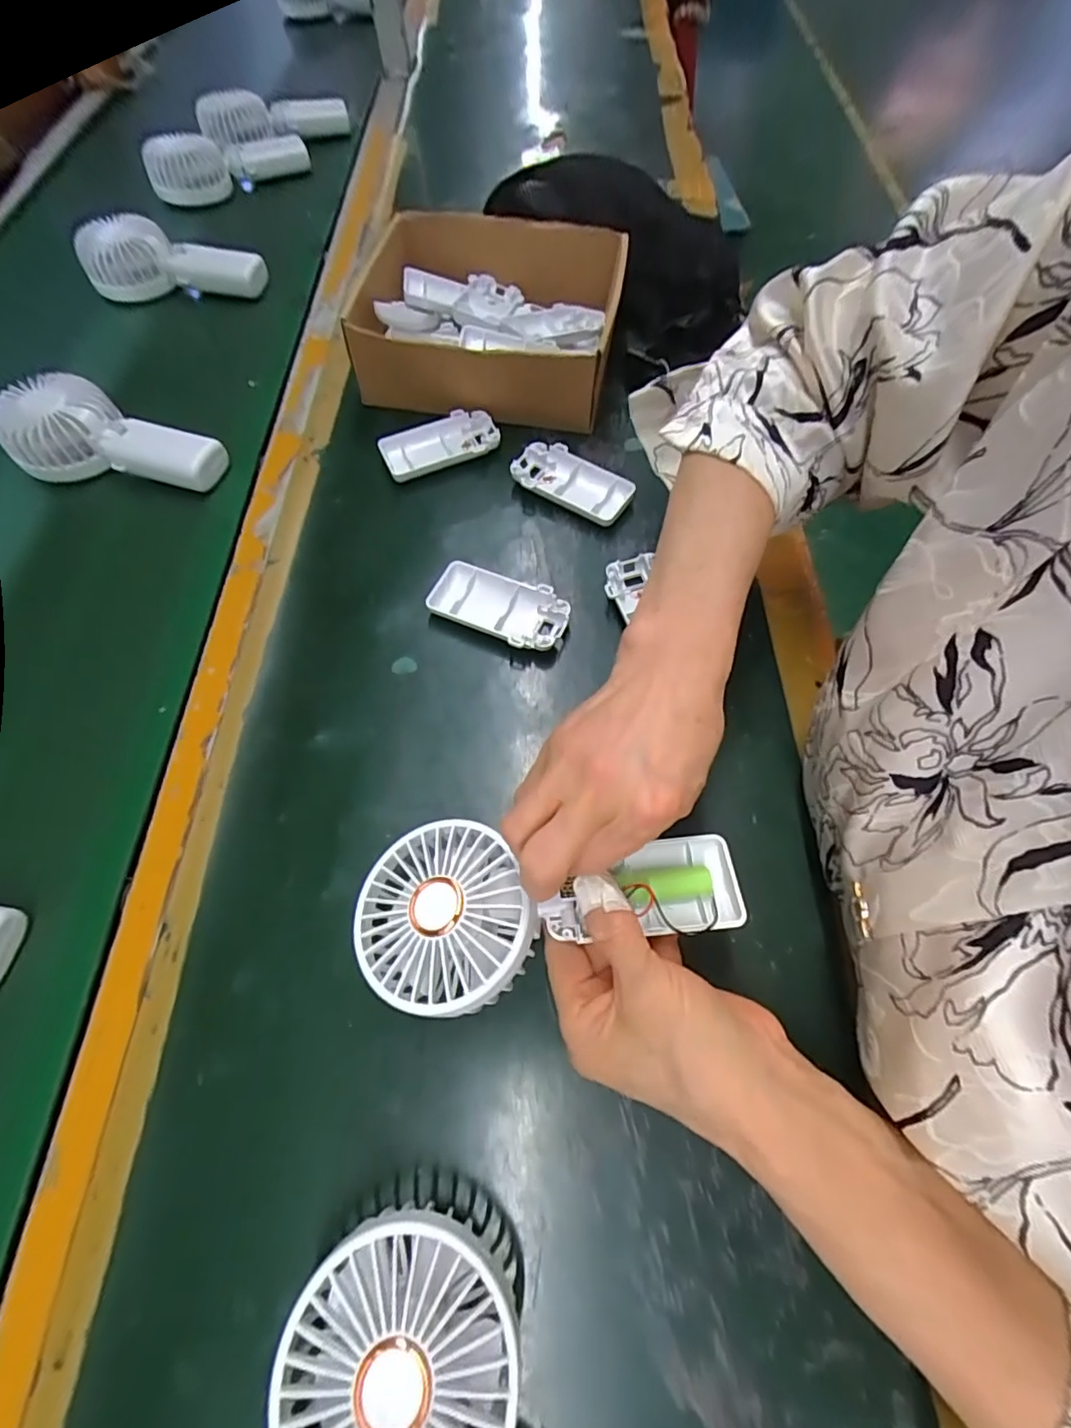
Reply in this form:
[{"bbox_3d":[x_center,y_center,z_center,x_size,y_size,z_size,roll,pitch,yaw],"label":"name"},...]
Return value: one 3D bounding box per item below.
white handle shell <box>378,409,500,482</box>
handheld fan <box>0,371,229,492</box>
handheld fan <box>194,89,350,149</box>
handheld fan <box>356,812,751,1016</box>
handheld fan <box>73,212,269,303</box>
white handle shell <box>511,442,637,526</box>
[{"bbox_3d":[-0.078,-0.222,0.456,0.094,0.015,0.048,-24,66,-11],"label":"white handle shell"},{"bbox_3d":[-0.343,-0.219,0.439,0.169,0.036,0.079,23,66,11],"label":"handheld fan"},{"bbox_3d":[-0.340,-0.780,0.715,0.182,0.043,0.068,-27,67,-13],"label":"handheld fan"},{"bbox_3d":[0.006,0.090,0.266,0.180,0.033,0.082,-5,64,-3],"label":"handheld fan"},{"bbox_3d":[-0.373,-0.475,0.574,0.183,0.048,0.073,-1,64,0],"label":"handheld fan"},{"bbox_3d":[0.028,-0.182,0.436,0.096,0.018,0.048,30,68,14],"label":"white handle shell"}]

